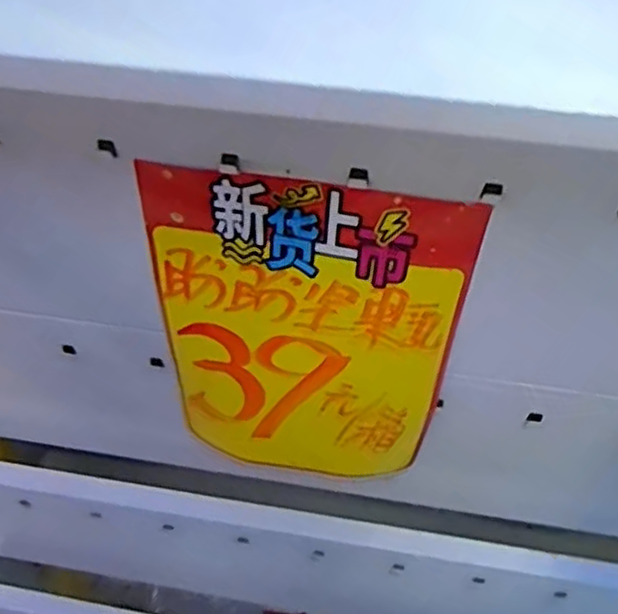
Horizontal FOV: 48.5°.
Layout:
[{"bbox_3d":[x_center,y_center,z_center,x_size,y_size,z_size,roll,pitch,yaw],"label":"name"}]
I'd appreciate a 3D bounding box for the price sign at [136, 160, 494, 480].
[{"bbox_3d":[-0.005,0.029,0.487,0.198,0.275,0.015,10,43,6],"label":"price sign"}]

